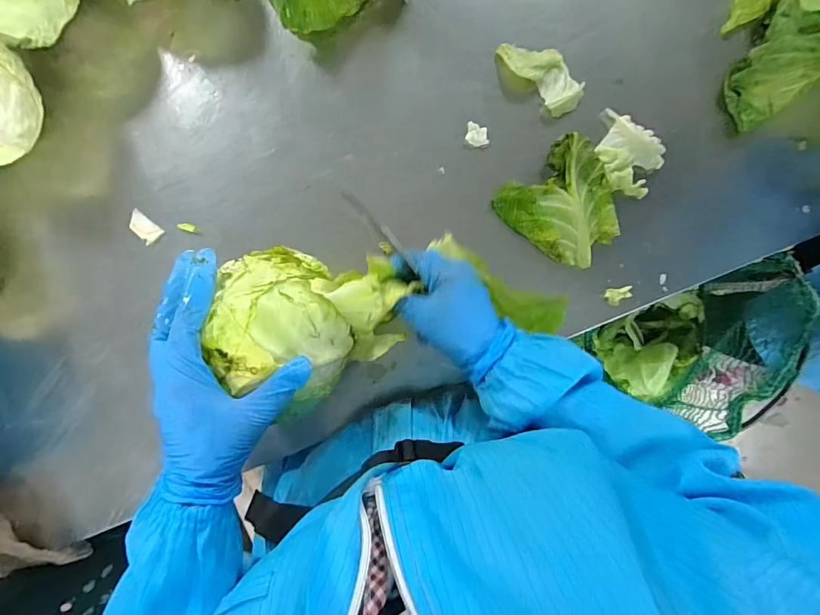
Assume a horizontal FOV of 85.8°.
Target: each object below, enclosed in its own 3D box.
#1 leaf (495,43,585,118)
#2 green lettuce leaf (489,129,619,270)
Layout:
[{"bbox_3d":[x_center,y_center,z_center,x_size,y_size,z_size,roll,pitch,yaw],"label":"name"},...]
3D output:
[{"bbox_3d":[0.128,-0.228,0.427,0.090,0.015,0.041,43,92,0],"label":"leaf"},{"bbox_3d":[0.153,-0.101,0.426,0.106,0.025,0.101,42,92,0],"label":"green lettuce leaf"}]

